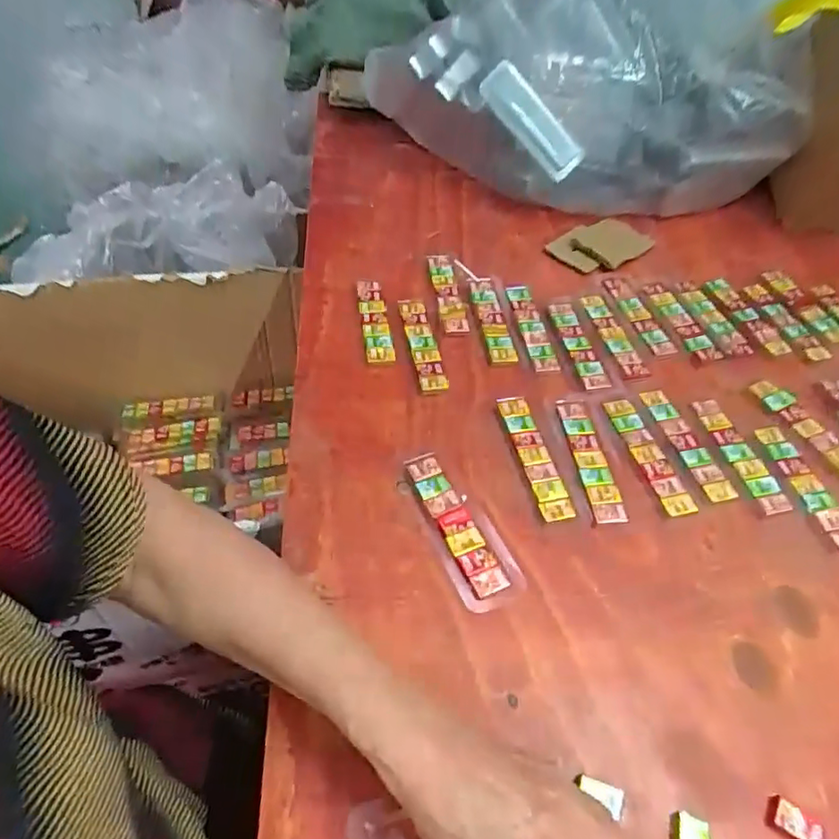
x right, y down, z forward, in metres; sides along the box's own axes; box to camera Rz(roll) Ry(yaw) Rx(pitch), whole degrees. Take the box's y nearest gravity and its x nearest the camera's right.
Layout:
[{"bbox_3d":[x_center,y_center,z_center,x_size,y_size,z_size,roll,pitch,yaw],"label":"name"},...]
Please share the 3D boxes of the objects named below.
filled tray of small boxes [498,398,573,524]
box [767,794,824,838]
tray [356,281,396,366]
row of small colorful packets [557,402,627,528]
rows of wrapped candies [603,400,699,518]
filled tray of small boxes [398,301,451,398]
[{"bbox_3d":[0.093,0.029,0.481,0.025,0.007,0.121,-8,51,-11],"label":"filled tray of small boxes"},{"bbox_3d":[0.209,0.223,0.327,0.028,0.006,0.017,27,53,18],"label":"box"},{"bbox_3d":[-0.043,-0.094,0.569,0.026,0.016,0.107,-6,50,-9],"label":"tray"},{"bbox_3d":[0.140,0.031,0.484,0.026,0.006,0.120,-3,50,-7],"label":"row of small colorful packets"},{"bbox_3d":[0.189,0.028,0.486,0.028,0.004,0.116,-9,51,-11],"label":"rows of wrapped candies"},{"bbox_3d":[0.002,-0.071,0.554,0.024,0.013,0.120,-7,51,-10],"label":"filled tray of small boxes"}]

